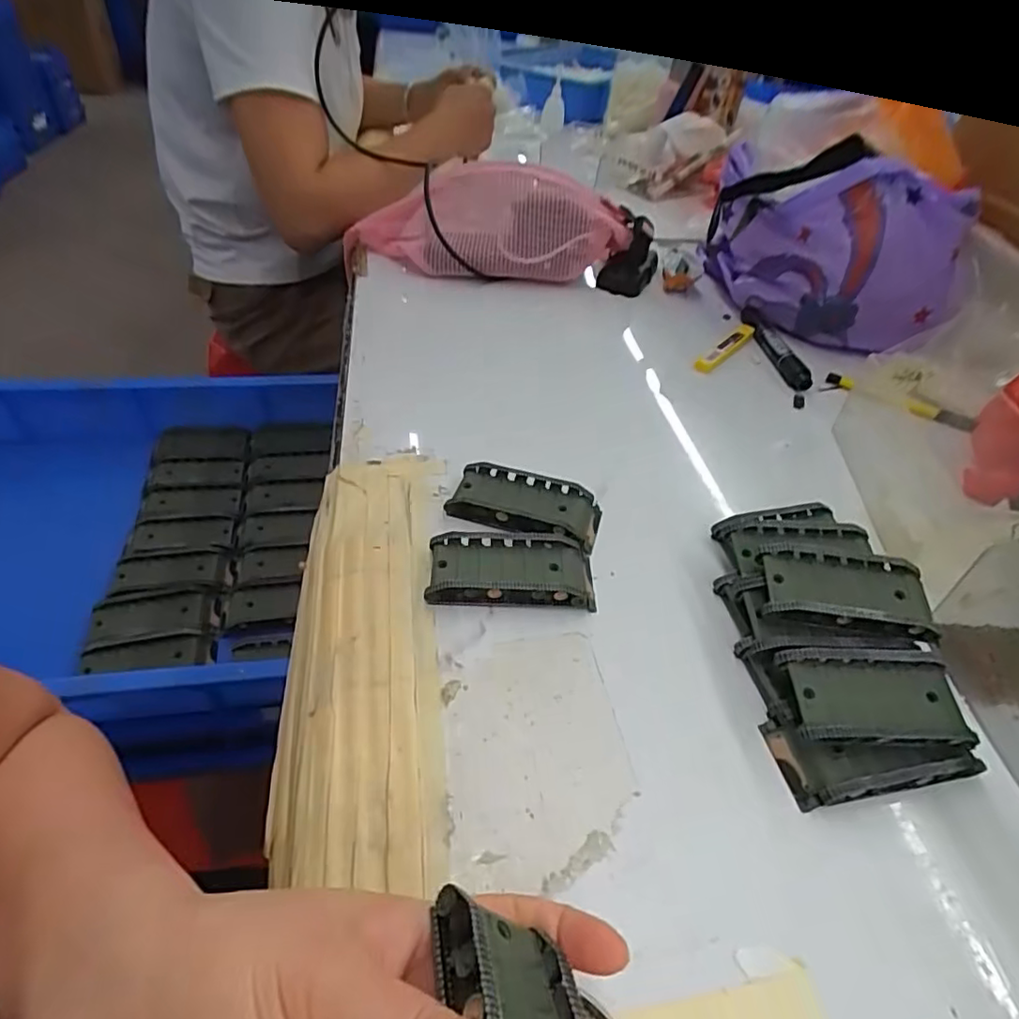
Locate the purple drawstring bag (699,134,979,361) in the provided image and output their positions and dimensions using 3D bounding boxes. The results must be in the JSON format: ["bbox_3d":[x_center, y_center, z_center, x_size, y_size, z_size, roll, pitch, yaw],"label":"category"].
[{"bbox_3d":[0.308,-0.257,0.589,0.246,0.160,0.086,32,49,24],"label":"purple drawstring bag"}]

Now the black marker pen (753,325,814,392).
[{"bbox_3d":[0.263,-0.150,0.578,0.021,0.017,0.102,2,44,-5],"label":"black marker pen"}]

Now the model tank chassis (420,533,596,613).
[{"bbox_3d":[0.002,0.035,0.357,0.095,0.018,0.045,3,44,-3],"label":"model tank chassis"}]

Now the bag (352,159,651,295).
[{"bbox_3d":[-0.010,-0.330,0.673,0.334,0.108,0.171,-5,45,-12],"label":"bag"}]

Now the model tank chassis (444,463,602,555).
[{"bbox_3d":[0.011,-0.003,0.397,0.096,0.015,0.050,17,45,11],"label":"model tank chassis"}]

